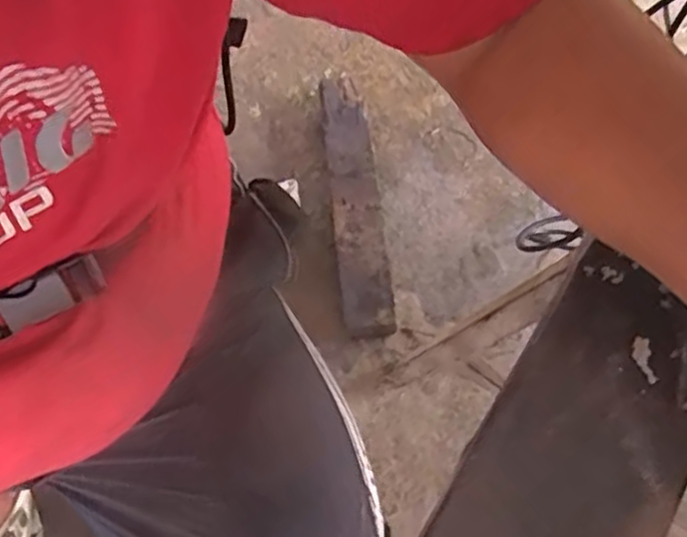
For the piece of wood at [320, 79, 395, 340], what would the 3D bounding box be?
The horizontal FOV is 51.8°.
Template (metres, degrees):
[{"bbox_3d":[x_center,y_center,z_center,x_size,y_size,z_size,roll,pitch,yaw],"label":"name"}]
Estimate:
[{"bbox_3d":[0.014,-0.097,0.988,0.075,0.051,0.399,-7,66,0],"label":"piece of wood"}]

